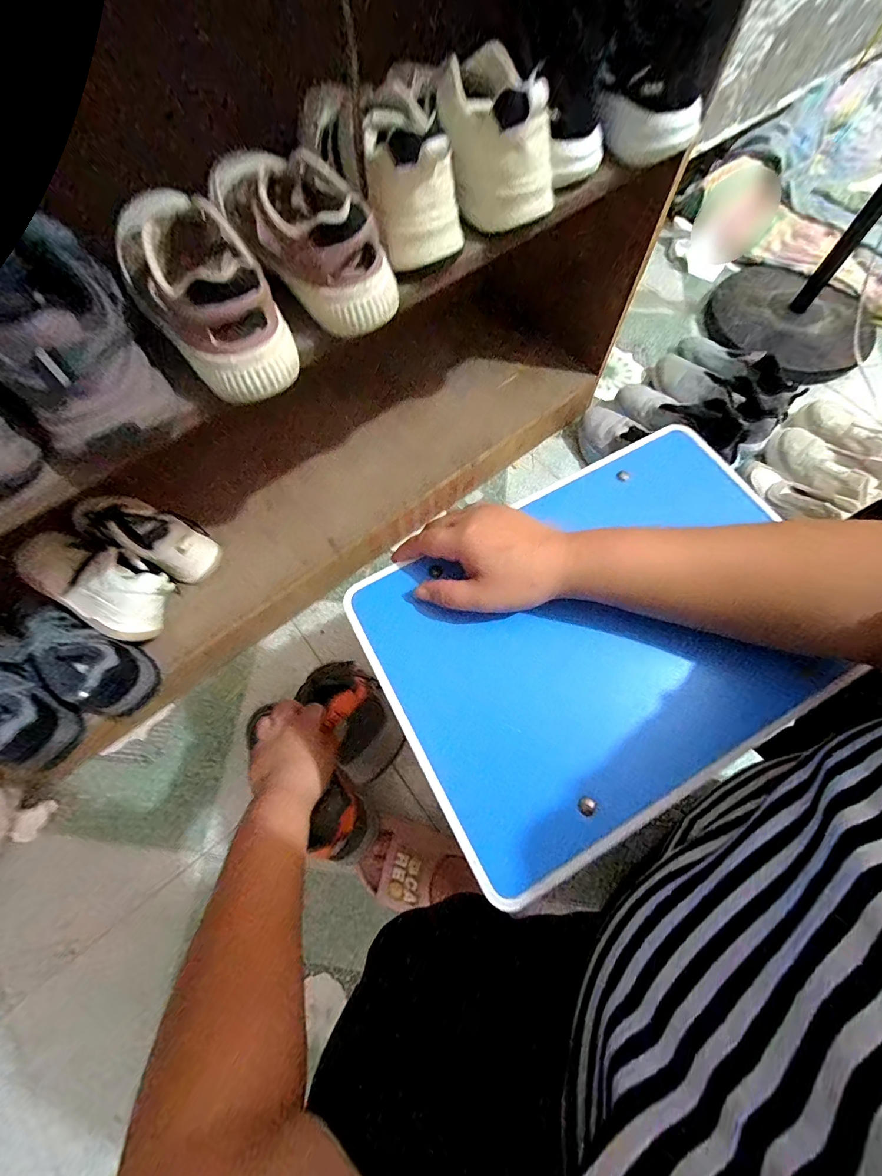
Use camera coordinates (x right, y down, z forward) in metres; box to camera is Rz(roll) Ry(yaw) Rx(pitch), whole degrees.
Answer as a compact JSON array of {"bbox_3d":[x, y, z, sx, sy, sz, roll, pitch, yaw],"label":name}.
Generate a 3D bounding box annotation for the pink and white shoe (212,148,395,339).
[{"bbox_3d":[-0.132,-0.329,0.380,0.079,0.079,0.215,-42,73,-13],"label":"pink and white shoe"}]

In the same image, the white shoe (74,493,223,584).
[{"bbox_3d":[-0.474,-0.094,0.676,0.214,0.094,0.093,24,71,10],"label":"white shoe"}]

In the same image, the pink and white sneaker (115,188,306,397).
[{"bbox_3d":[-0.207,-0.260,0.355,0.097,0.077,0.204,-38,73,-12],"label":"pink and white sneaker"}]

